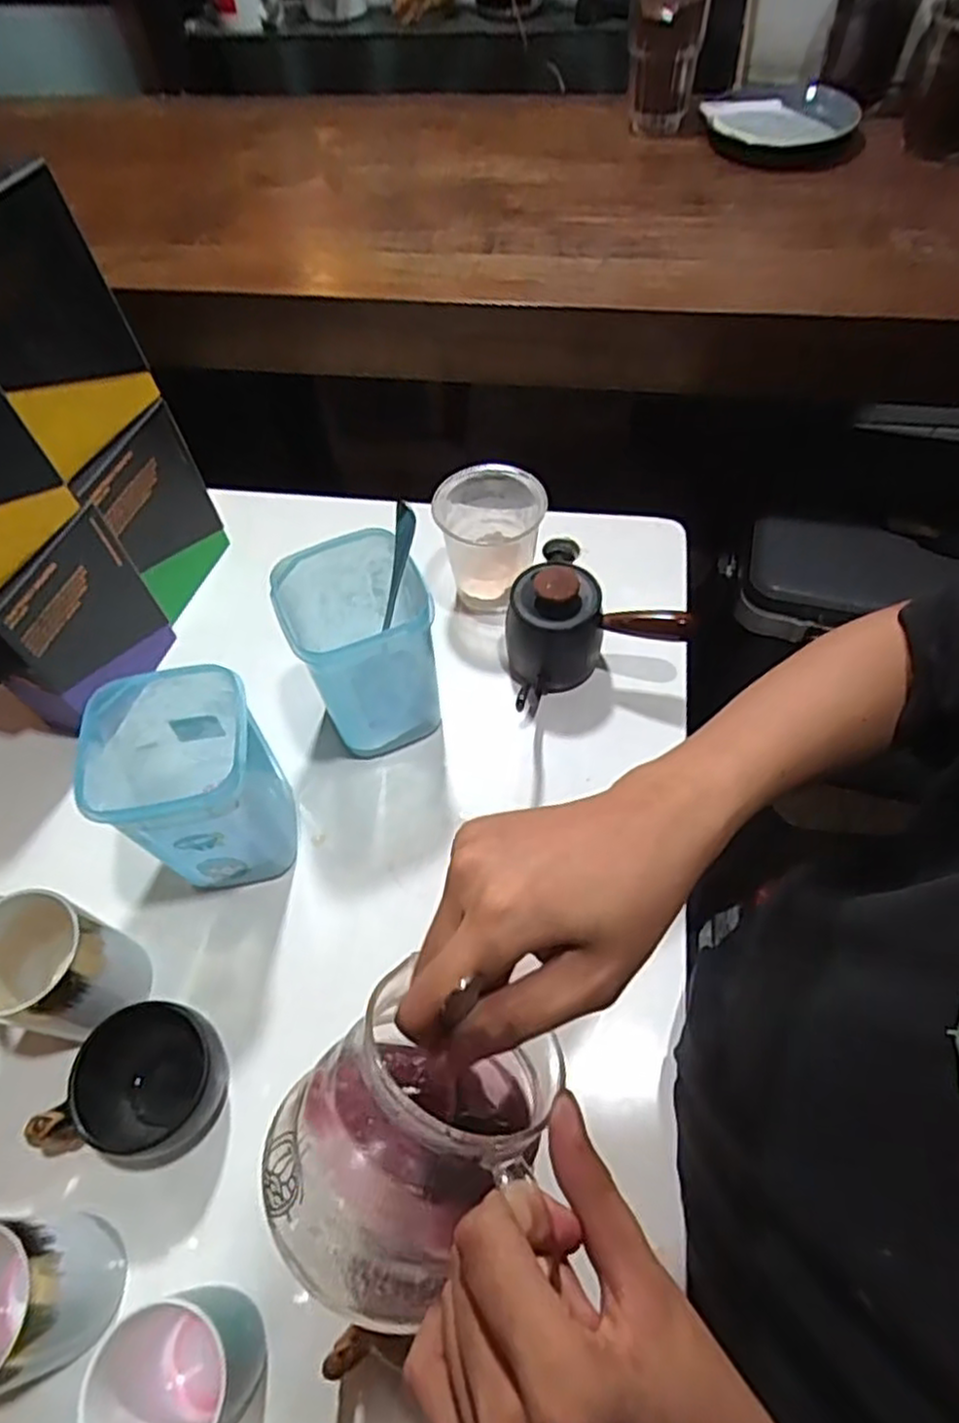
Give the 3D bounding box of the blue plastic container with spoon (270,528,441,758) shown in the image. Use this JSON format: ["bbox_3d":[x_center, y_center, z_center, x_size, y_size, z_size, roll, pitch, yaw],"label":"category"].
[{"bbox_3d":[-0.083,-0.043,0.551,0.103,0.150,0.095,-22,59,-10],"label":"blue plastic container with spoon"}]

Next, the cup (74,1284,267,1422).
[{"bbox_3d":[-0.154,0.331,0.361,0.071,0.086,0.066,-2,58,3],"label":"cup"}]

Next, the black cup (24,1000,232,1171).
[{"bbox_3d":[-0.207,0.225,0.445,0.085,0.055,0.091,-2,58,3],"label":"black cup"}]

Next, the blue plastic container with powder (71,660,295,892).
[{"bbox_3d":[-0.187,0.054,0.494,0.098,0.151,0.092,-12,58,-4],"label":"blue plastic container with powder"}]

